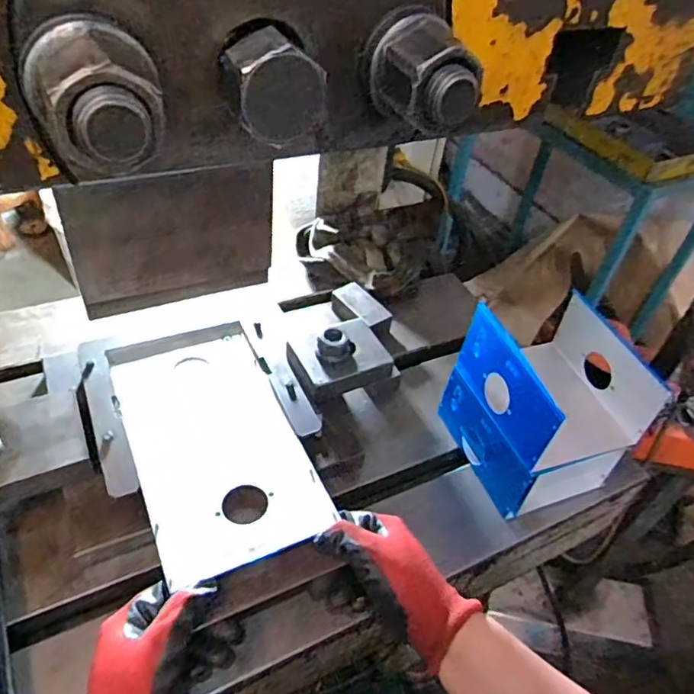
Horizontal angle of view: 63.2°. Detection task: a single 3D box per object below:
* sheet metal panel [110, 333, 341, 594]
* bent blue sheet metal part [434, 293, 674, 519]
[{"bbox_3d":[-0.124,0.088,0.533,0.144,0.010,0.253,-15,48,-22],"label":"sheet metal panel"},{"bbox_3d":[0.200,0.057,0.583,0.132,0.161,0.149,-12,46,-19],"label":"bent blue sheet metal part"}]

